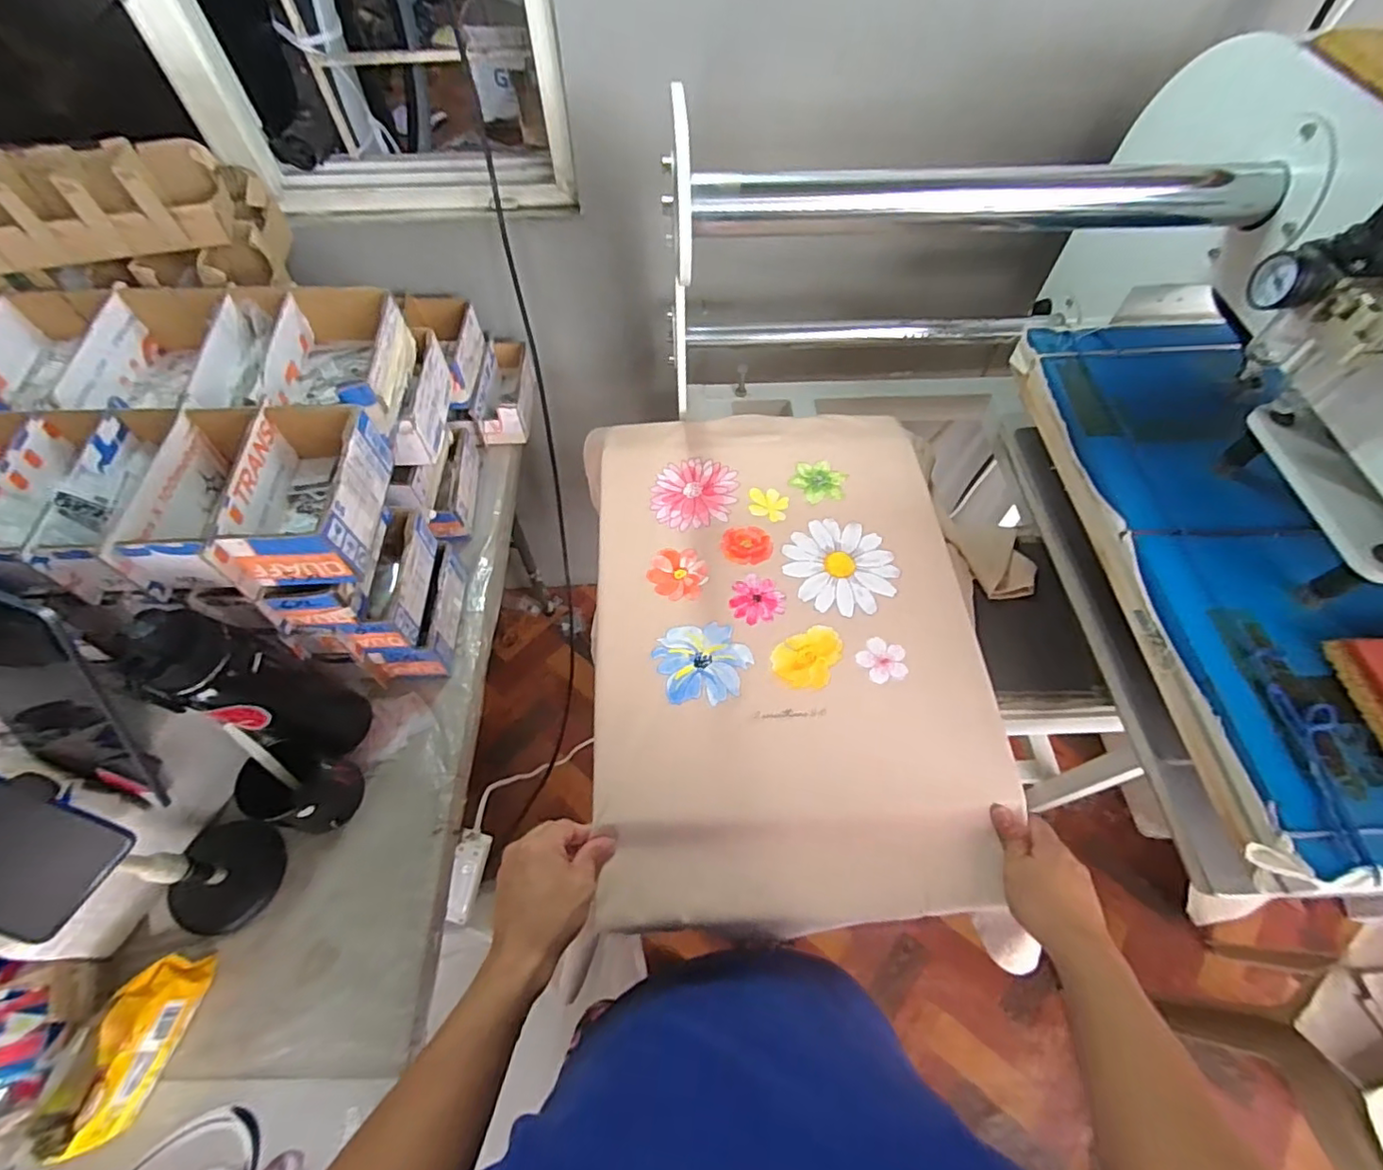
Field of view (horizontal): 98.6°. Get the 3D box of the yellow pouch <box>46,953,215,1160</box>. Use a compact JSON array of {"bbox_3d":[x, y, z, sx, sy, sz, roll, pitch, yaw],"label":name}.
[{"bbox_3d":[-0.502,0.417,0.537,0.045,0.057,0.143,10,59,6],"label":"yellow pouch"}]

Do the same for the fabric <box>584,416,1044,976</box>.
[{"bbox_3d":[0.103,0.043,0.664,0.413,0.036,0.594,-2,59,-2],"label":"fabric"}]

